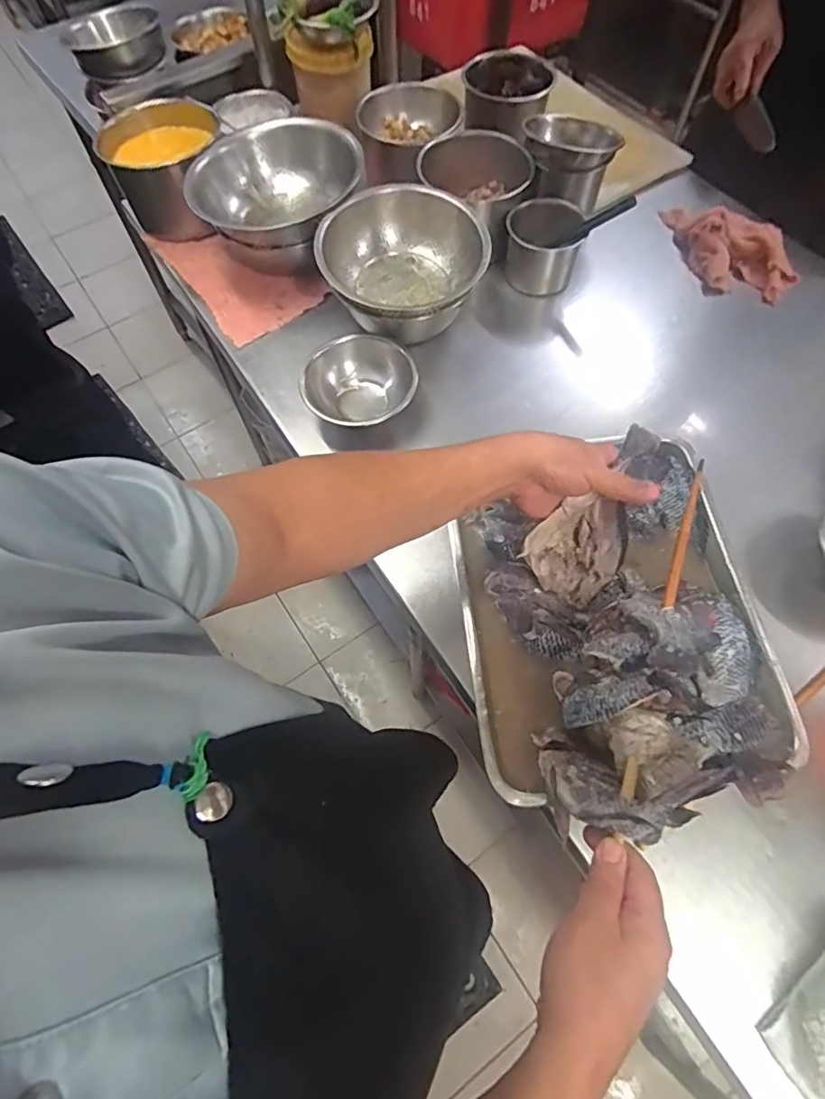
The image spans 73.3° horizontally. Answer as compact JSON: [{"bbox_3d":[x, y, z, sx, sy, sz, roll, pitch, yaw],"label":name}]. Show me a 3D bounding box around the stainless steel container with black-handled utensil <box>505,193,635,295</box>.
[{"bbox_3d":[0.218,-0.472,0.837,0.146,0.118,0.110,-13,65,-6],"label":"stainless steel container with black-handled utensil"}]

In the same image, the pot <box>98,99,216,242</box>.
[{"bbox_3d":[-0.403,-0.613,0.909,0.179,0.134,0.188,0,64,0],"label":"pot"}]

